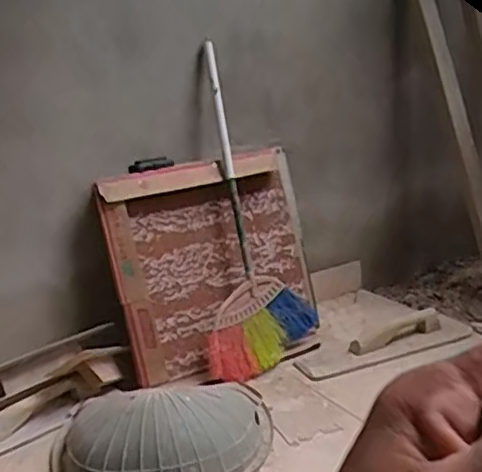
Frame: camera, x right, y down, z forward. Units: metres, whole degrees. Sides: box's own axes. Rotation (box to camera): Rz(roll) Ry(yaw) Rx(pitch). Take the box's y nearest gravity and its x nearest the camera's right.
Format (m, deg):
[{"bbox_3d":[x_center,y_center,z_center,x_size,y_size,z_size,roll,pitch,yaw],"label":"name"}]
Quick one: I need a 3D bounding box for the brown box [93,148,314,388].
[{"bbox_3d":[-0.058,0.045,1.668,0.550,0.529,0.088,-16,-3,-29],"label":"brown box"}]

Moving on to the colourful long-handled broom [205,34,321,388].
[{"bbox_3d":[0.002,-0.083,1.709,0.313,0.882,0.078,-2,-16,-27],"label":"colourful long-handled broom"}]

